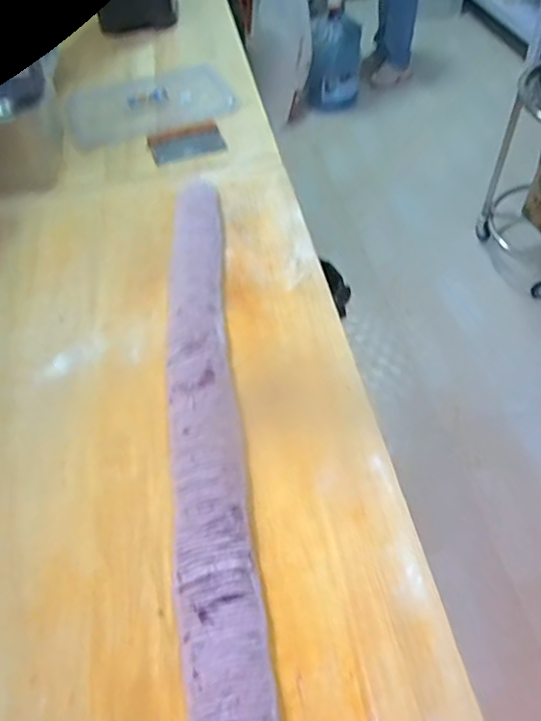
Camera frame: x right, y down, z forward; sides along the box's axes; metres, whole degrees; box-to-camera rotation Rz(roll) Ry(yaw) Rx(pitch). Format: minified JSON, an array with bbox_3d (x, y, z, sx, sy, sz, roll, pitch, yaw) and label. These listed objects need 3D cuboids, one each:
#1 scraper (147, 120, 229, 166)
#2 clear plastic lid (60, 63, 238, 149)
[{"bbox_3d":[-0.178,-0.460,1.138,0.154,0.016,0.129,-19,52,-11],"label":"scraper"},{"bbox_3d":[-0.276,-0.594,1.252,0.369,0.014,0.279,-17,55,-11],"label":"clear plastic lid"}]

